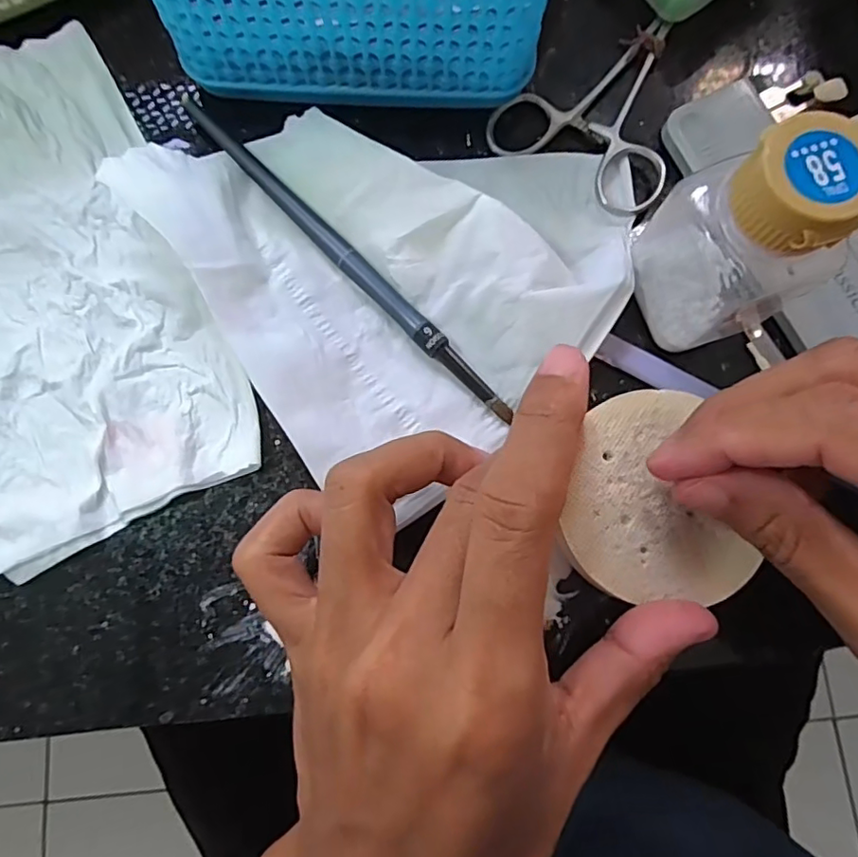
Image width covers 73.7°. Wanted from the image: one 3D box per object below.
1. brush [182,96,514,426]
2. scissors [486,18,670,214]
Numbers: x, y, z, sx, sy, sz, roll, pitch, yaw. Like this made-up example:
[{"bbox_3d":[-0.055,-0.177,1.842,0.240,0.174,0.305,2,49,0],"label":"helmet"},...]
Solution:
[{"bbox_3d":[-0.029,-0.061,0.197,0.009,0.004,0.159,-43,83,-7],"label":"brush"},{"bbox_3d":[0.070,-0.110,0.210,0.082,0.004,0.061,-30,82,-5],"label":"scissors"}]

